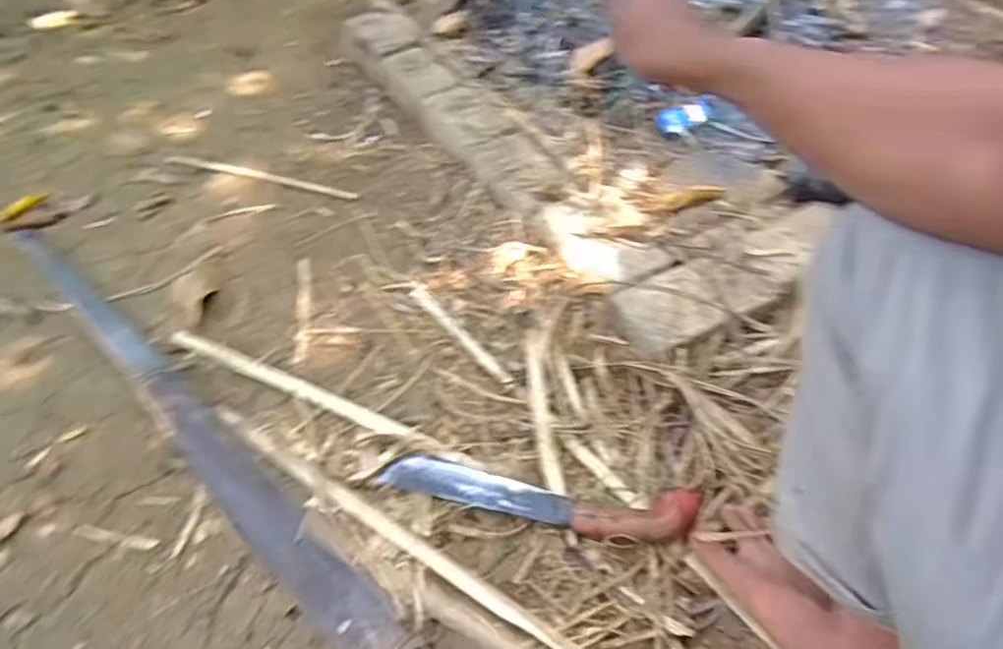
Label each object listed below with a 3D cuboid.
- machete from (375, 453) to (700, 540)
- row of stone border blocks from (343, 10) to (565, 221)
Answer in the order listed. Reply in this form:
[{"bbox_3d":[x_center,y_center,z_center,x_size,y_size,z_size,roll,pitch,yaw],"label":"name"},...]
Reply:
[{"bbox_3d":[0.033,0.184,0.695,0.343,0.033,0.063,9,48,13],"label":"machete"},{"bbox_3d":[-0.120,-0.457,1.298,0.153,0.087,0.904,-23,49,-15],"label":"row of stone border blocks"}]

